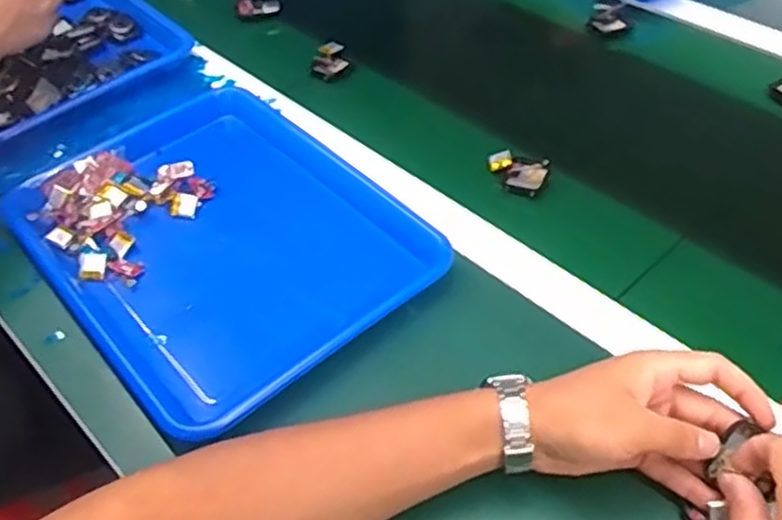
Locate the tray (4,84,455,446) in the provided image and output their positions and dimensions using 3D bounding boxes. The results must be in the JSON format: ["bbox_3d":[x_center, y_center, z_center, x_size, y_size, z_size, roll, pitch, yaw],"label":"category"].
[{"bbox_3d":[-0.144,-0.027,0.618,0.257,0.048,0.333,-33,53,-25],"label":"tray"}]

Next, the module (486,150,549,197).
[{"bbox_3d":[0.111,-0.077,0.667,0.051,0.017,0.040,18,50,19],"label":"module"}]

